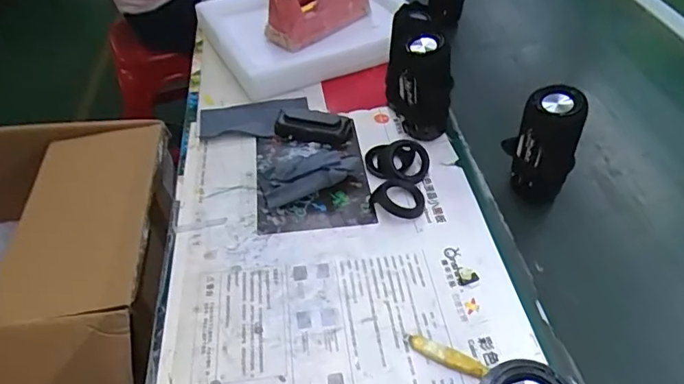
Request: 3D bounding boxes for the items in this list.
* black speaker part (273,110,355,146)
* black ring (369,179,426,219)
[{"bbox_3d":[-0.039,-0.096,0.736,0.113,0.026,0.046,8,46,8],"label":"black speaker part"},{"bbox_3d":[0.074,0.009,0.637,0.065,0.013,0.058,30,52,27],"label":"black ring"}]

